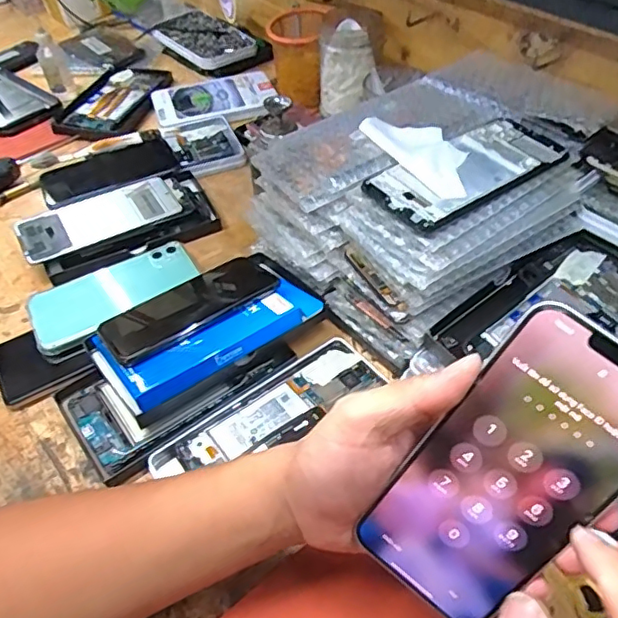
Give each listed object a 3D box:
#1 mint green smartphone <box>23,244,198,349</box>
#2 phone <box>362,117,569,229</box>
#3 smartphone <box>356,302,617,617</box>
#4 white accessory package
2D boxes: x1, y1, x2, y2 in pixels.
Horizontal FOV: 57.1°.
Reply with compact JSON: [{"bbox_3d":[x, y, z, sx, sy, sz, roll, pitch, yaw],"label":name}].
[{"bbox_3d":[-0.181,-0.017,0.526,0.151,0.006,0.072,-29,52,-20],"label":"mint green smartphone"},{"bbox_3d":[0.120,-0.107,0.432,0.150,0.005,0.071,-29,52,-20],"label":"phone"},{"bbox_3d":[0.090,0.077,0.260,0.075,0.157,0.004,38,22,12],"label":"smartphone"},{"bbox_3d":[-0.127,-0.283,0.760,0.157,0.009,0.128,-11,48,-6],"label":"white accessory package"}]

